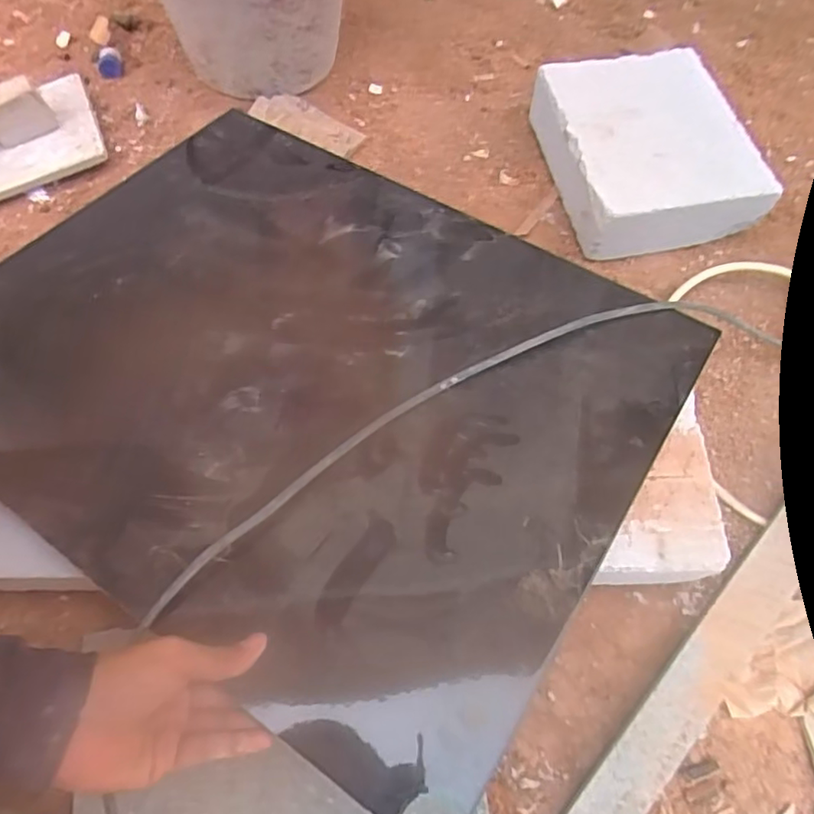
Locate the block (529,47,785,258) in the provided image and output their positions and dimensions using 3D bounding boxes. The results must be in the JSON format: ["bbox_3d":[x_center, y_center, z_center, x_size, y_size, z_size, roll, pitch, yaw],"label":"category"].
[{"bbox_3d":[0.268,-0.306,0.711,0.209,0.084,0.260,-7,64,-5],"label":"block"}]

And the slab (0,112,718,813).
[{"bbox_3d":[-0.096,-0.051,0.528,0.585,0.024,0.463,30,63,19],"label":"slab"}]

